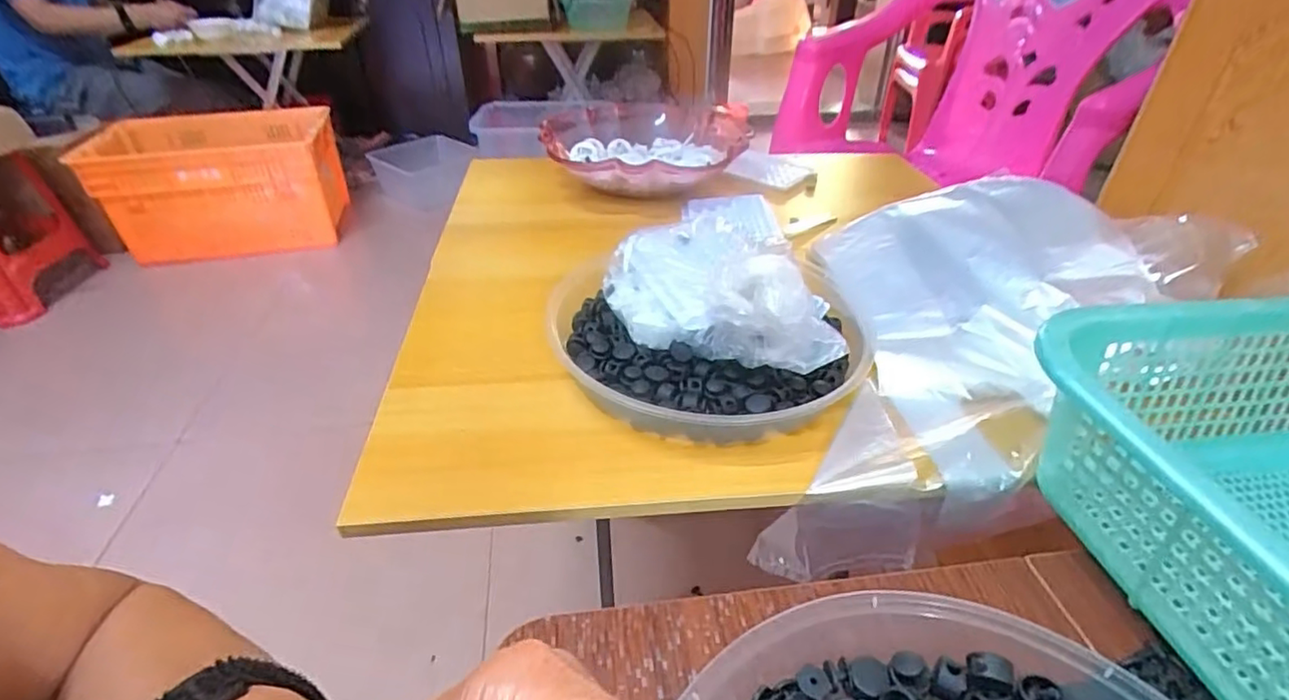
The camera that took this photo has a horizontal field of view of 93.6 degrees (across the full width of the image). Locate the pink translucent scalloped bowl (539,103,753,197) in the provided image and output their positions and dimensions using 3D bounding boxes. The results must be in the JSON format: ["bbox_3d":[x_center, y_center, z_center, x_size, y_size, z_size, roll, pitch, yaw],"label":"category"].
[{"bbox_3d":[-0.012,-0.266,0.776,0.259,0.066,0.295,3,37,6],"label":"pink translucent scalloped bowl"}]

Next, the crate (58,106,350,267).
[{"bbox_3d":[-1.082,-0.446,1.604,0.489,0.288,0.394,-7,39,-1],"label":"crate"}]

